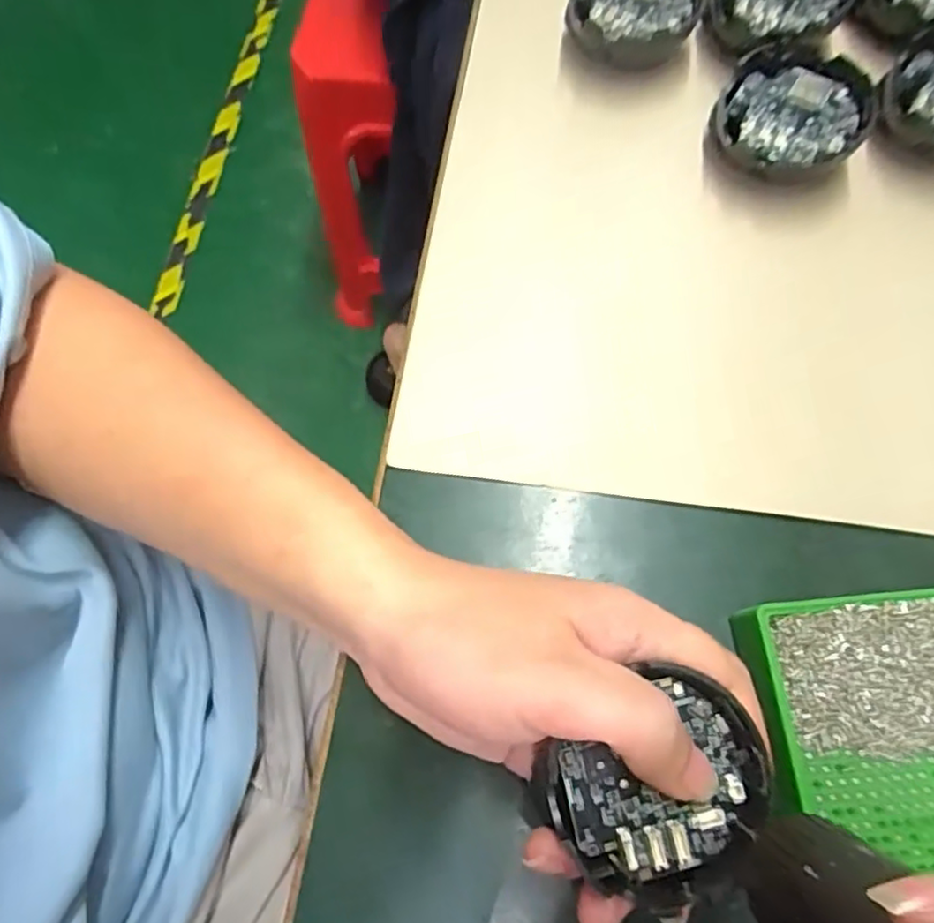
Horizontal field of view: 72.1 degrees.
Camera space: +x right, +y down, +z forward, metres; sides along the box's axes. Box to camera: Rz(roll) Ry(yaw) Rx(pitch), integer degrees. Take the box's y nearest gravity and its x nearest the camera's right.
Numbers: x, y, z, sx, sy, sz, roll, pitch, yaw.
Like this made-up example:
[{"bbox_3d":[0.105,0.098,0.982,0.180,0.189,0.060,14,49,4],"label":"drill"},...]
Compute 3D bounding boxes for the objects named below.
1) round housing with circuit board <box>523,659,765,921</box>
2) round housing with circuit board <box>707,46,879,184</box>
[{"bbox_3d":[0.063,0.106,0.206,0.071,0.015,0.062,-35,72,-10],"label":"round housing with circuit board"},{"bbox_3d":[0.163,-0.171,0.326,0.070,0.029,0.070,-1,70,2],"label":"round housing with circuit board"}]

